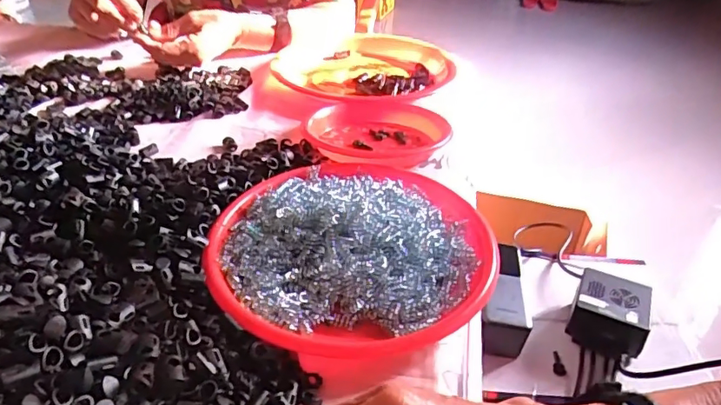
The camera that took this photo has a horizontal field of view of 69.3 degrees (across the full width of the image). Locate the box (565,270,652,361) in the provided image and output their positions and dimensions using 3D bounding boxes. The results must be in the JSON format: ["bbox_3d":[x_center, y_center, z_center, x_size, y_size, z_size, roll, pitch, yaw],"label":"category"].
[{"bbox_3d":[0.274,0.120,0.574,0.075,0.046,0.085,19,39,23],"label":"box"}]

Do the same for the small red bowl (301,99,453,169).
[{"bbox_3d":[0.017,-0.076,0.595,0.152,0.039,0.167,1,35,-1],"label":"small red bowl"}]

